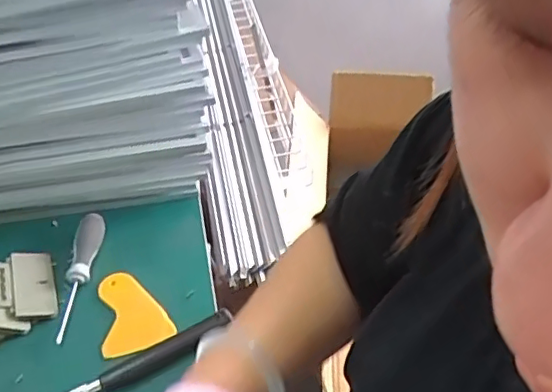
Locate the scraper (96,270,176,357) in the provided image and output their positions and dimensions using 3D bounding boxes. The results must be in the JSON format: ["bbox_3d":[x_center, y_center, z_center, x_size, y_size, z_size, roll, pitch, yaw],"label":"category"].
[{"bbox_3d":[-0.154,0.116,0.606,0.069,0.008,0.107,-21,47,-17],"label":"scraper"}]

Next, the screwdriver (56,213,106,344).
[{"bbox_3d":[-0.216,0.082,0.629,0.029,0.034,0.156,0,44,4],"label":"screwdriver"}]

